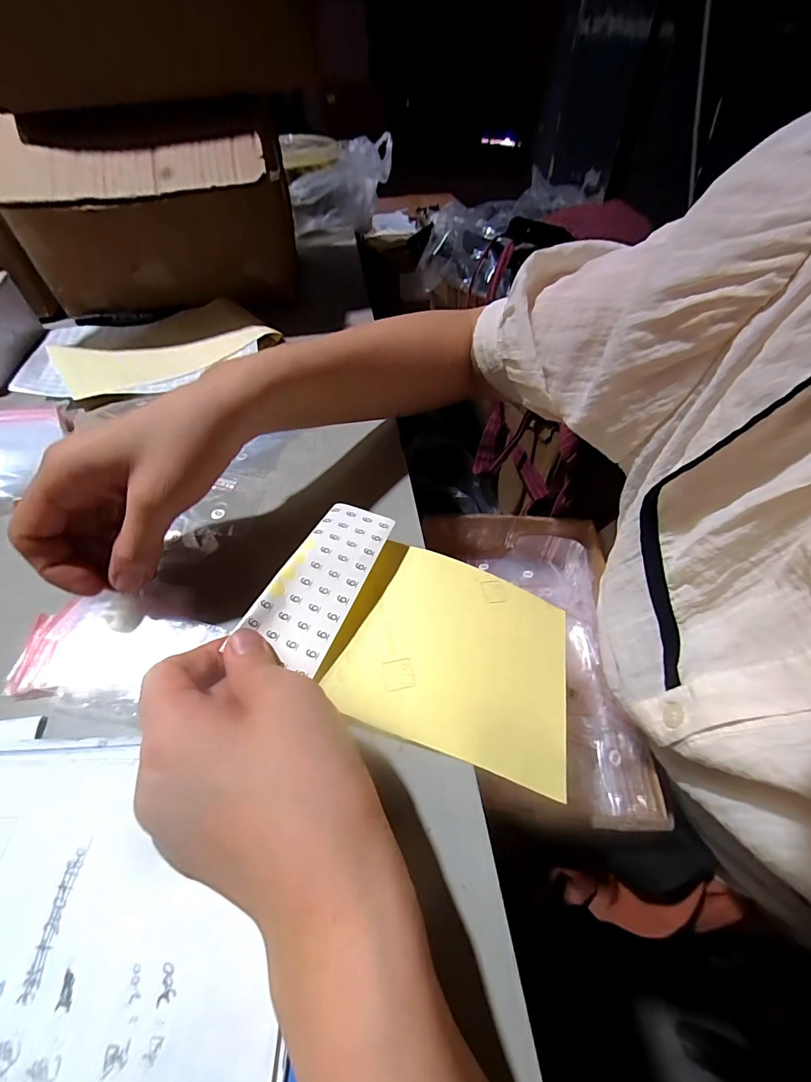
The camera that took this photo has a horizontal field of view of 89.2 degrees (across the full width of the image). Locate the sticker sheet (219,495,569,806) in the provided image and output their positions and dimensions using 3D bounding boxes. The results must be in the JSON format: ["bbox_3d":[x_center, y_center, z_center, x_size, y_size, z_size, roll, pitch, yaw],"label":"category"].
[{"bbox_3d":[0.012,0.053,0.248,0.178,0.047,0.123,15,52,8],"label":"sticker sheet"}]

